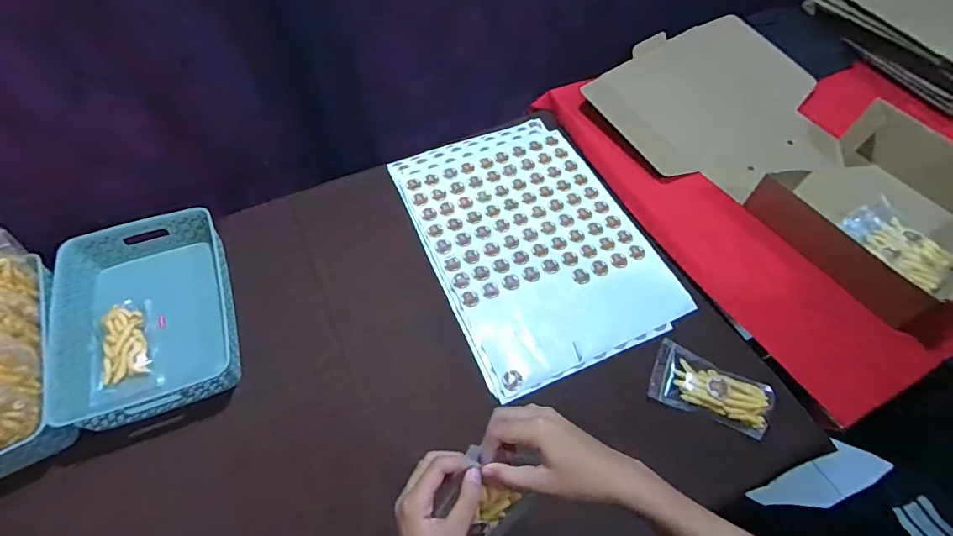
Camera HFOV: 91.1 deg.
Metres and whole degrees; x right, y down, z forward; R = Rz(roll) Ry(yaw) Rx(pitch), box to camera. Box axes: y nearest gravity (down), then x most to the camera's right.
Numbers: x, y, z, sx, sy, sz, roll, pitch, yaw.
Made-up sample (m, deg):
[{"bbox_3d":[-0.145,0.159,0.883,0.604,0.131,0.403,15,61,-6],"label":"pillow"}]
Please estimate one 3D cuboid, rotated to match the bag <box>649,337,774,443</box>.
[{"bbox_3d":[0.349,0.176,0.692,0.166,0.030,0.087,21,62,10],"label":"bag"}]

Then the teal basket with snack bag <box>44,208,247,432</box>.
[{"bbox_3d":[-0.504,0.068,0.726,0.225,0.076,0.322,-17,62,-11],"label":"teal basket with snack bag"}]

